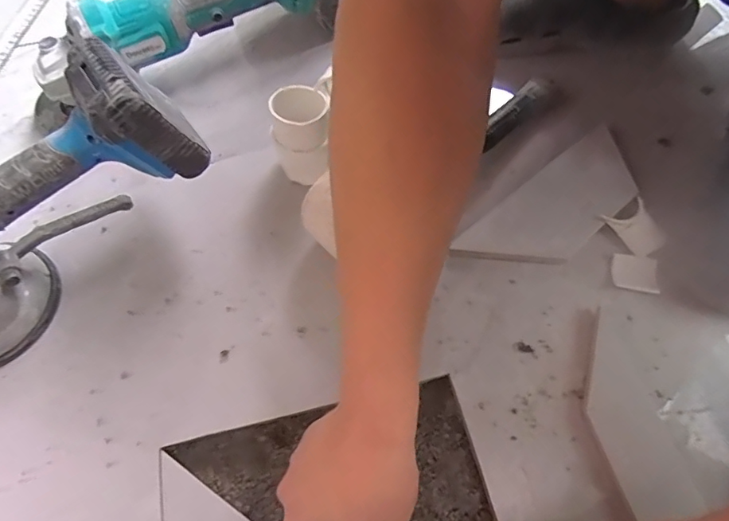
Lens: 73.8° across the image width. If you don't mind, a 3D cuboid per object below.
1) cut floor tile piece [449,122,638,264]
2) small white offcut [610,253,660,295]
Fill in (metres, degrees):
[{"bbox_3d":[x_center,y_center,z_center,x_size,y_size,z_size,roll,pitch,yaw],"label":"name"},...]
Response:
[{"bbox_3d":[0.172,-0.047,0.432,0.192,0.012,0.074,-37,67,-15],"label":"cut floor tile piece"},{"bbox_3d":[0.225,0.010,0.404,0.034,0.004,0.031,8,64,8],"label":"small white offcut"}]

